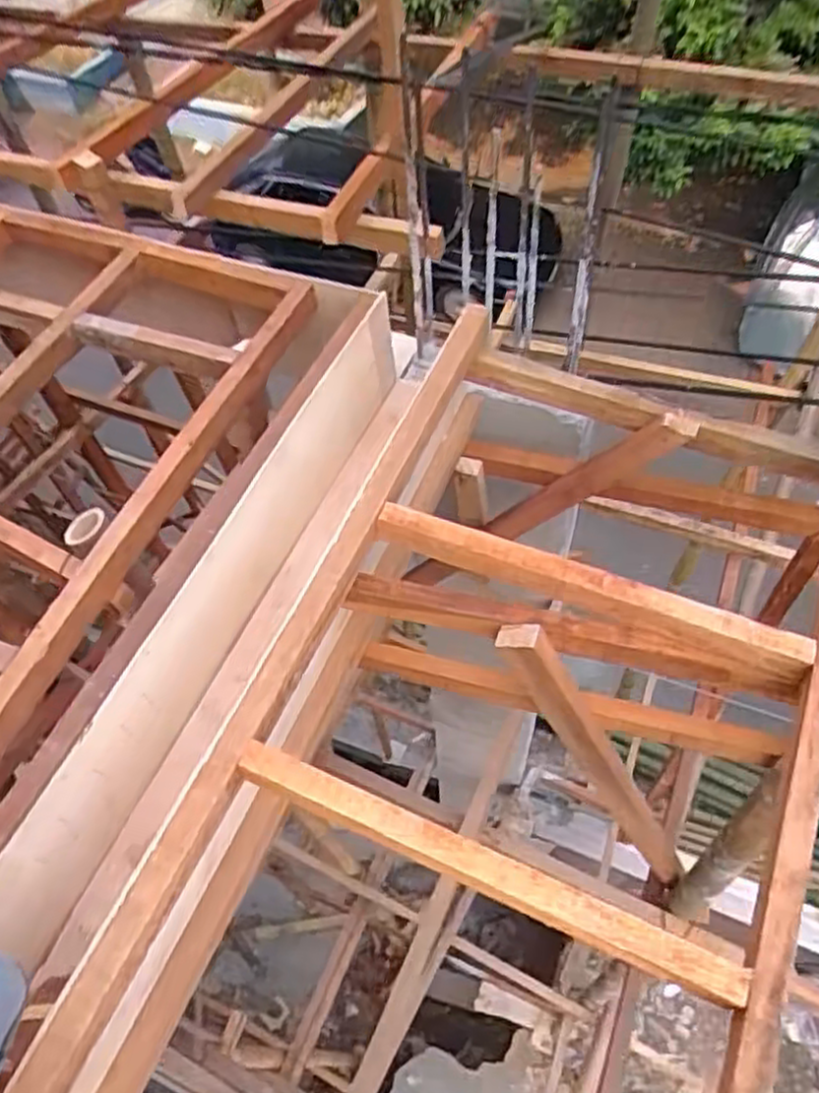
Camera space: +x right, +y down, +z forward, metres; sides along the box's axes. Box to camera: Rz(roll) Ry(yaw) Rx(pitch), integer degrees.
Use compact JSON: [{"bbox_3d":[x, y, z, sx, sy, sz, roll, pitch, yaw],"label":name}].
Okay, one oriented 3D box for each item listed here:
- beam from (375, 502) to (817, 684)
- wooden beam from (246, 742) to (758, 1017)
[{"bbox_3d":[0.238,0.053,1.071,0.608,0.056,0.050,18,59,16],"label":"beam"},{"bbox_3d":[0.068,0.359,0.864,0.597,0.038,0.052,20,59,17],"label":"wooden beam"}]

